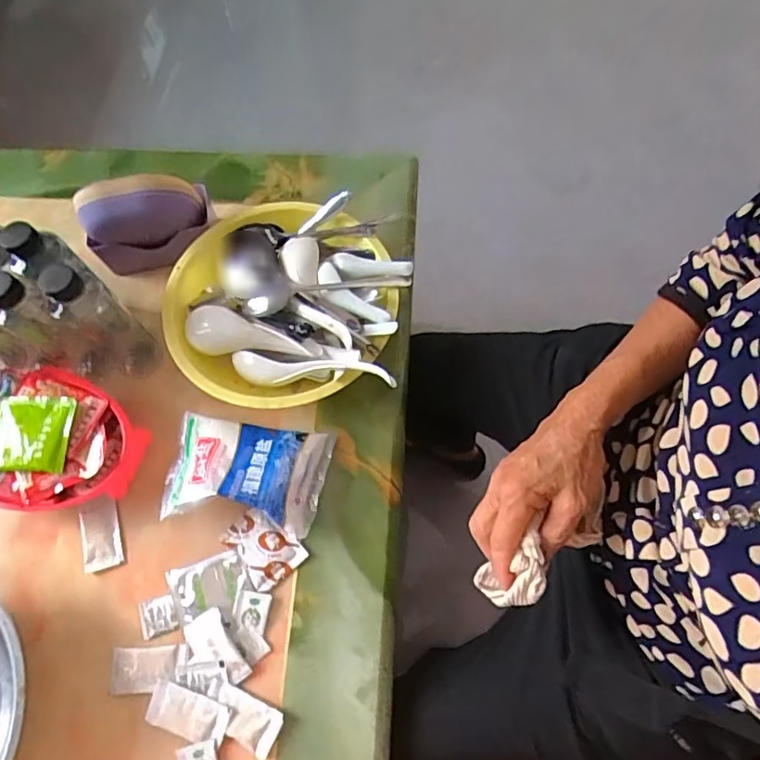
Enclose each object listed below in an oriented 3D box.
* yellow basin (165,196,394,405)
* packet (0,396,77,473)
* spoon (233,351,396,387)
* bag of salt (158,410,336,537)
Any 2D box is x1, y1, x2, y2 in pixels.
[{"bbox_3d":[-0.110,-0.084,0.632,0.254,0.096,0.240,-1,68,2],"label":"yellow basin"},{"bbox_3d":[-0.361,0.053,0.572,0.081,0.013,0.078,1,68,3],"label":"packet"},{"bbox_3d":[-0.073,-0.011,0.573,0.191,0.033,0.028,1,66,25],"label":"spoon"},{"bbox_3d":[-0.136,0.092,0.575,0.163,0.043,0.111,9,52,-2],"label":"bag of salt"}]

